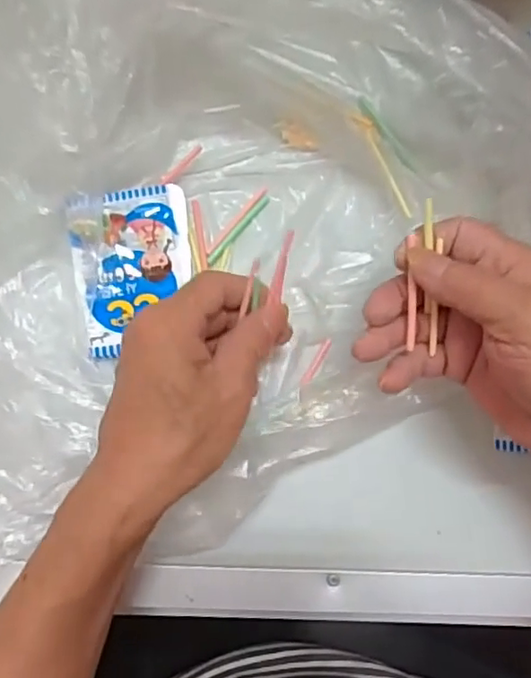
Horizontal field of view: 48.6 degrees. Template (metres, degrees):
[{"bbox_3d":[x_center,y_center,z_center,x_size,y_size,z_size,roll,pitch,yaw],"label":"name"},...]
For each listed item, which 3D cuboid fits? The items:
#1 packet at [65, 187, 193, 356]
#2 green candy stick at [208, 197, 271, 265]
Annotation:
[{"bbox_3d":[-0.082,-0.044,0.371,0.072,0.014,0.102,-9,78,-2],"label":"packet"},{"bbox_3d":[-0.017,-0.071,0.384,0.005,0.005,0.060,39,81,7],"label":"green candy stick"}]

